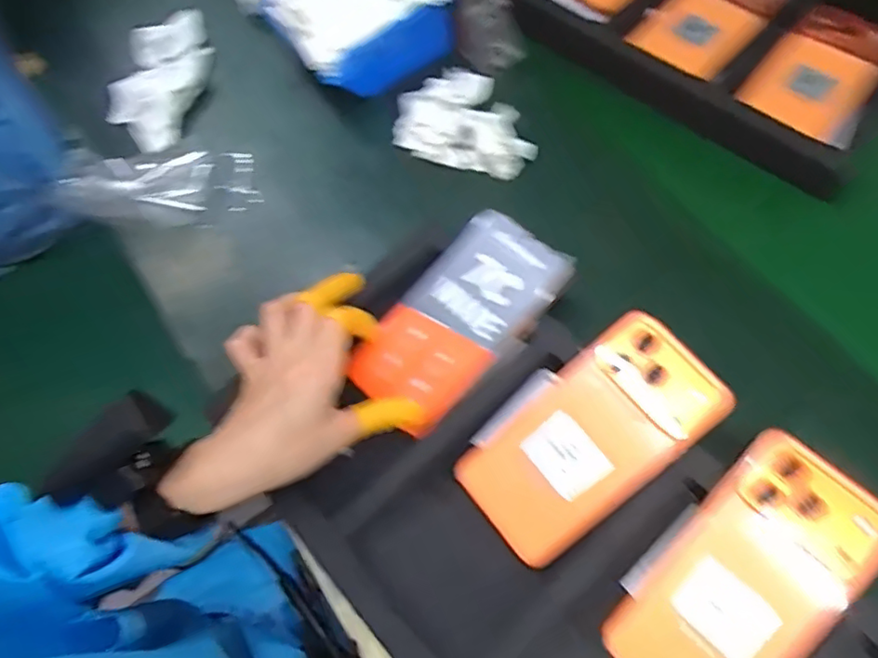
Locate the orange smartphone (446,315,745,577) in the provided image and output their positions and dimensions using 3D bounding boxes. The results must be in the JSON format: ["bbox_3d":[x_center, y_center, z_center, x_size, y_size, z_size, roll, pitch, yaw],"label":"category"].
[{"bbox_3d":[0.095,0.067,0.374,0.162,0.007,0.083,-40,71,0],"label":"orange smartphone"}]

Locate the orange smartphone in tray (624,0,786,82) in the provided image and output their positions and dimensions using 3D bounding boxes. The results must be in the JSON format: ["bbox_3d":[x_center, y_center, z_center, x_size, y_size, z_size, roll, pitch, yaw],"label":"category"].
[{"bbox_3d":[0.249,-0.287,0.542,0.138,0.008,0.085,-43,71,-15],"label":"orange smartphone in tray"}]

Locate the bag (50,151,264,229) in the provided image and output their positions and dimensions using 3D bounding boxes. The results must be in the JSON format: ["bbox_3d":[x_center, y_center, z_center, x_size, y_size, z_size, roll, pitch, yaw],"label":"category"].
[{"bbox_3d":[-0.244,-0.120,0.516,0.167,0.021,0.073,0,66,3],"label":"bag"}]

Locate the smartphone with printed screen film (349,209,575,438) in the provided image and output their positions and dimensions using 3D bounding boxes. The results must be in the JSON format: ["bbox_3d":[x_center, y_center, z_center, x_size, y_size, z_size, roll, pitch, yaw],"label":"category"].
[{"bbox_3d":[0.013,-0.008,0.410,0.080,0.013,0.154,41,86,15],"label":"smartphone with printed screen film"}]

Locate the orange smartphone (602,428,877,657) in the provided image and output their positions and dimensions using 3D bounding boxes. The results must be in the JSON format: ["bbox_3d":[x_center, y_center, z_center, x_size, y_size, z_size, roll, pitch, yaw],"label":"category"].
[{"bbox_3d":[0.174,0.144,0.337,0.083,0.006,0.165,41,87,23],"label":"orange smartphone"}]

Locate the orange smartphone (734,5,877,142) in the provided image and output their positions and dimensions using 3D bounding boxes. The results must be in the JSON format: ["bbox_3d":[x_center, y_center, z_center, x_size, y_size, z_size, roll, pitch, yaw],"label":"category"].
[{"bbox_3d":[0.328,-0.222,0.511,0.086,0.012,0.134,37,73,17],"label":"orange smartphone"}]

